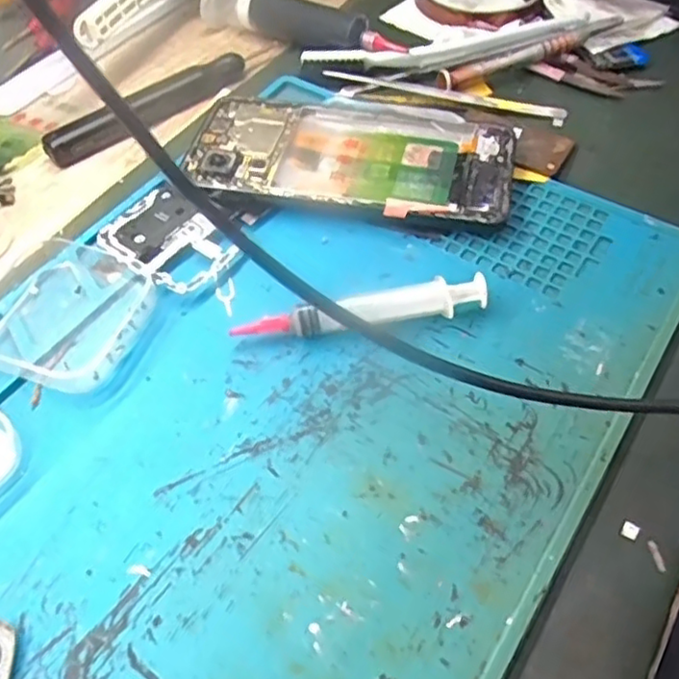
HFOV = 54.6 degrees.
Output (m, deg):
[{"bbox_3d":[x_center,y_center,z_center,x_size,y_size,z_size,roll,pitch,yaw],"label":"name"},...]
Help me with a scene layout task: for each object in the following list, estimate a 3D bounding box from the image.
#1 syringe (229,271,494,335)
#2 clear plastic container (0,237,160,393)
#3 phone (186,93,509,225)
[{"bbox_3d":[0.010,-0.012,0.272,0.102,0.015,0.015,-6,55,-4],"label":"syringe"},{"bbox_3d":[-0.118,-0.013,0.275,0.071,0.016,0.068,20,57,14],"label":"clear plastic container"},{"bbox_3d":[0.005,-0.091,0.328,0.157,0.012,0.075,10,55,7],"label":"phone"}]

